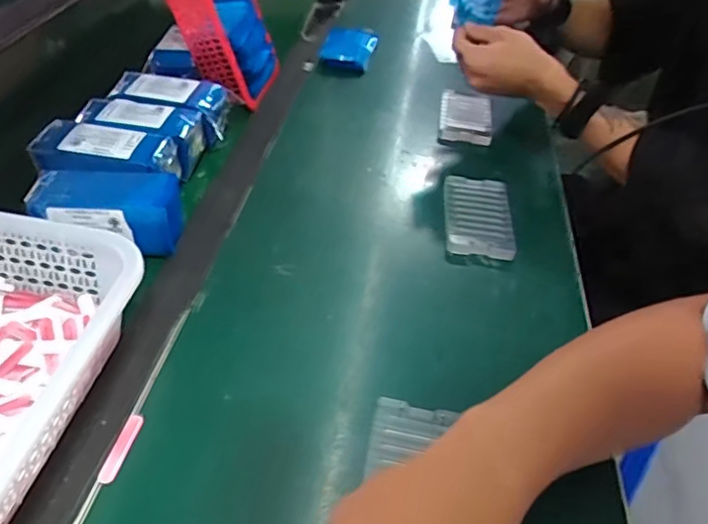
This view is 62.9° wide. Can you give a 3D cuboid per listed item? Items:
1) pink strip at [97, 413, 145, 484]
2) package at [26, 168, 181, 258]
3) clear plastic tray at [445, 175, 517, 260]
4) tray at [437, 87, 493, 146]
[{"bbox_3d":[-0.159,0.126,0.396,0.011,0.004,0.052,9,42,5],"label":"pink strip"},{"bbox_3d":[-0.228,-0.047,0.542,0.127,0.058,0.070,-2,42,-8],"label":"package"},{"bbox_3d":[0.135,-0.050,0.626,0.069,0.014,0.123,6,42,2],"label":"clear plastic tray"},{"bbox_3d":[0.152,-0.201,0.790,0.068,0.015,0.118,8,42,4],"label":"tray"}]

